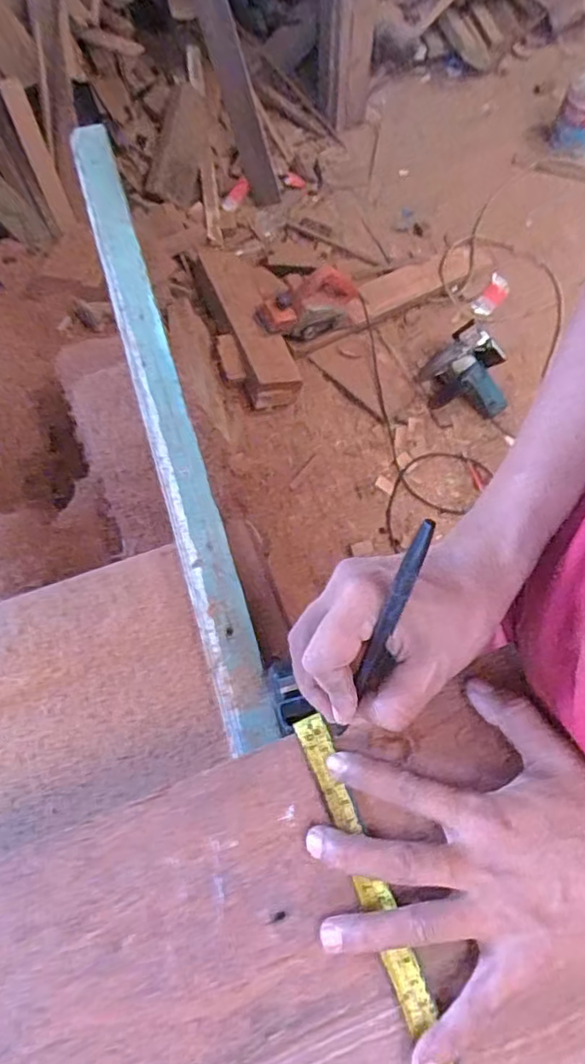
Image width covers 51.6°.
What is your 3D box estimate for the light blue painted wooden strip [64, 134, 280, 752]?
[{"bbox_3d":[-0.125,-0.144,0.547,0.043,0.032,0.661,-16,65,-9],"label":"light blue painted wooden strip"}]

